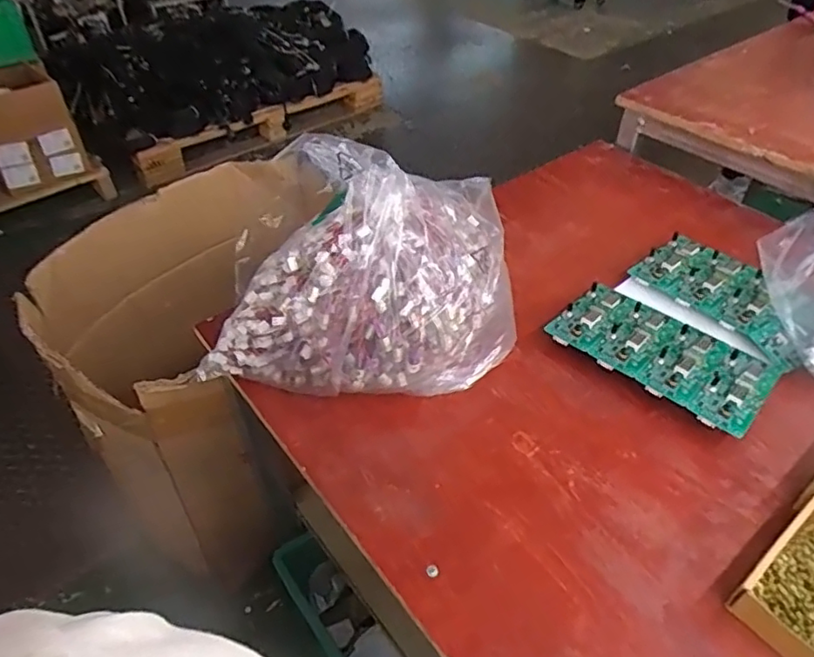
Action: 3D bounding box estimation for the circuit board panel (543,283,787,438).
[{"bbox_3d":[0.292,0.025,0.679,0.231,0.017,0.127,29,51,26],"label":"circuit board panel"}]

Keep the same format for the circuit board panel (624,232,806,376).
[{"bbox_3d":[0.409,-0.043,0.750,0.115,0.019,0.219,-27,50,-24],"label":"circuit board panel"}]

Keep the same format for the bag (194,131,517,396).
[{"bbox_3d":[-0.055,-0.065,0.648,0.328,0.230,0.209,1,45,3],"label":"bag"}]

